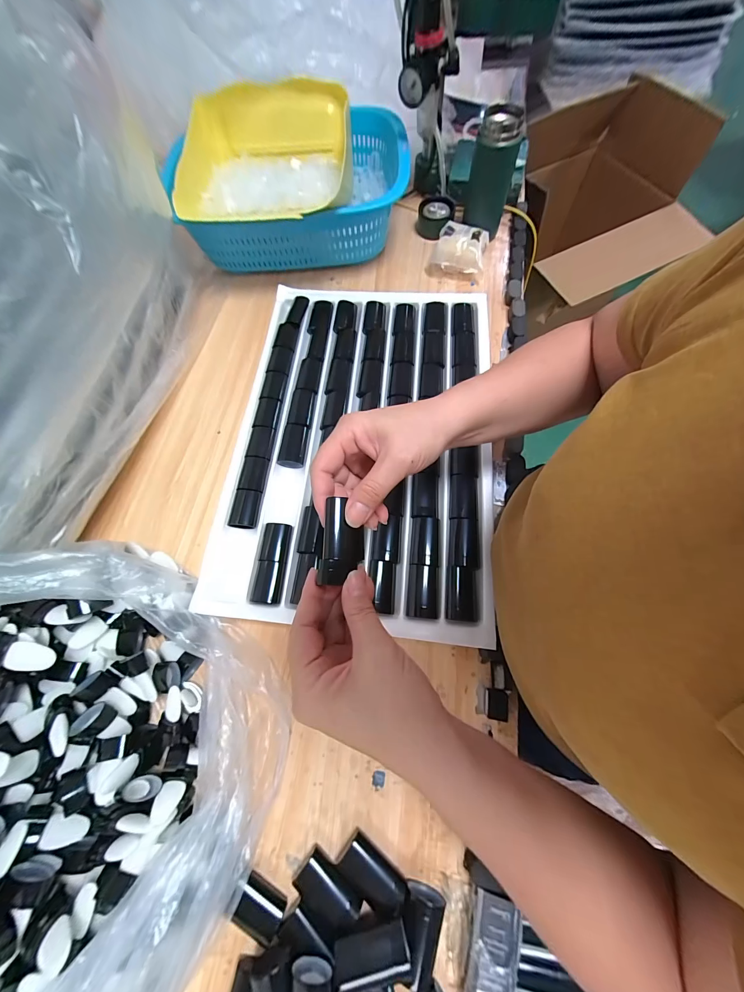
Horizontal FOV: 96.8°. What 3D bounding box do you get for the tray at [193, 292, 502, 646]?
[{"bbox_3d":[-0.016,-0.087,0.449,0.340,0.035,0.492,5,72,3],"label":"tray"}]

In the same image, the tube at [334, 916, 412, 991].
[{"bbox_3d":[0.000,0.377,0.275,0.061,0.025,0.029,-17,70,-4],"label":"tube"}]

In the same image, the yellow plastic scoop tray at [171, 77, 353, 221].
[{"bbox_3d":[-0.174,-0.542,0.527,0.267,0.086,0.196,1,70,3],"label":"yellow plastic scoop tray"}]

